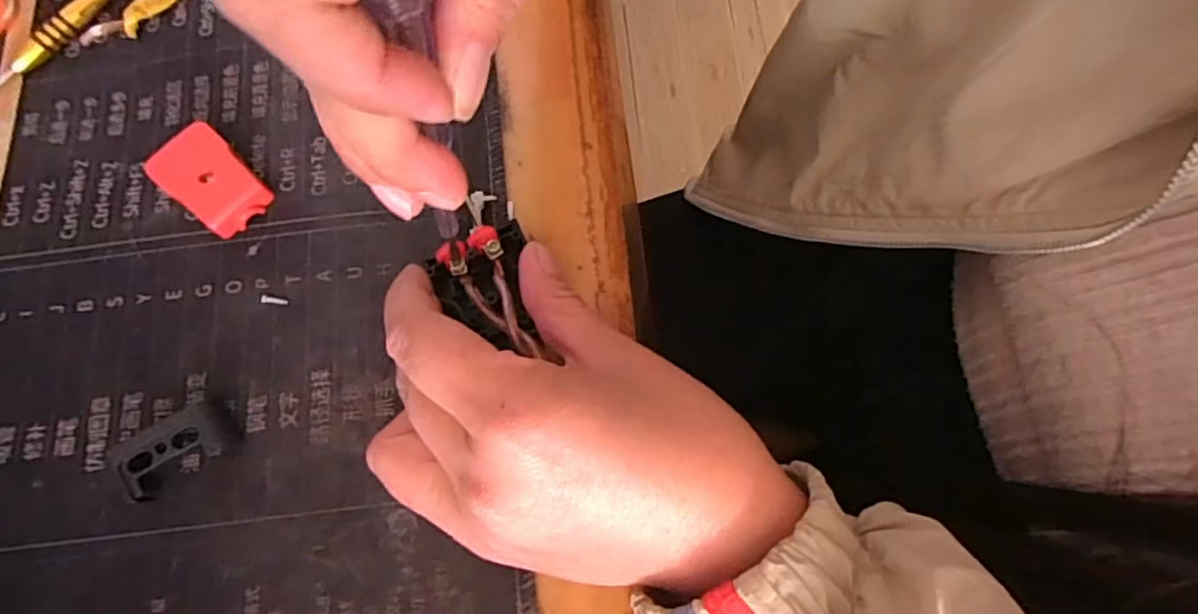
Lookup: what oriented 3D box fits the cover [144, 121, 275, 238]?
[{"bbox_3d":[-0.150,-0.049,0.253,0.040,0.016,0.028,42,79,13],"label":"cover"}]

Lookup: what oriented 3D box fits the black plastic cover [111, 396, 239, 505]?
[{"bbox_3d":[-0.144,0.048,0.224,0.038,0.013,0.020,-28,74,-6],"label":"black plastic cover"}]

